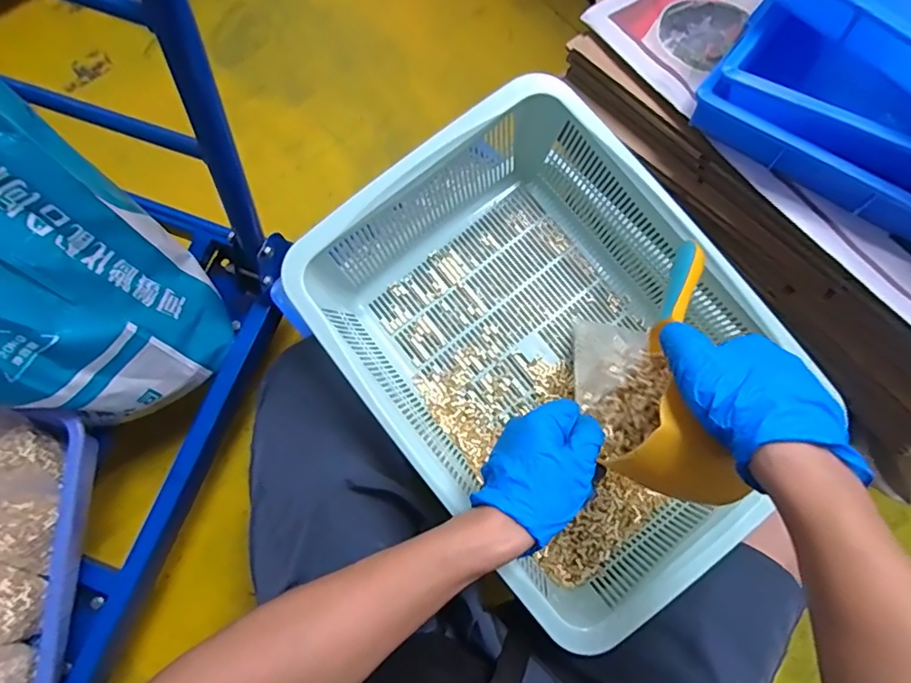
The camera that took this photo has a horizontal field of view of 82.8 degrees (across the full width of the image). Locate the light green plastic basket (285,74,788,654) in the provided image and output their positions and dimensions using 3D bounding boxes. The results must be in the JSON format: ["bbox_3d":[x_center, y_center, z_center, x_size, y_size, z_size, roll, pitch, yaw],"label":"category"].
[{"bbox_3d":[0.091,0.013,0.491,0.322,0.130,0.434,-35,79,-6],"label":"light green plastic basket"}]

